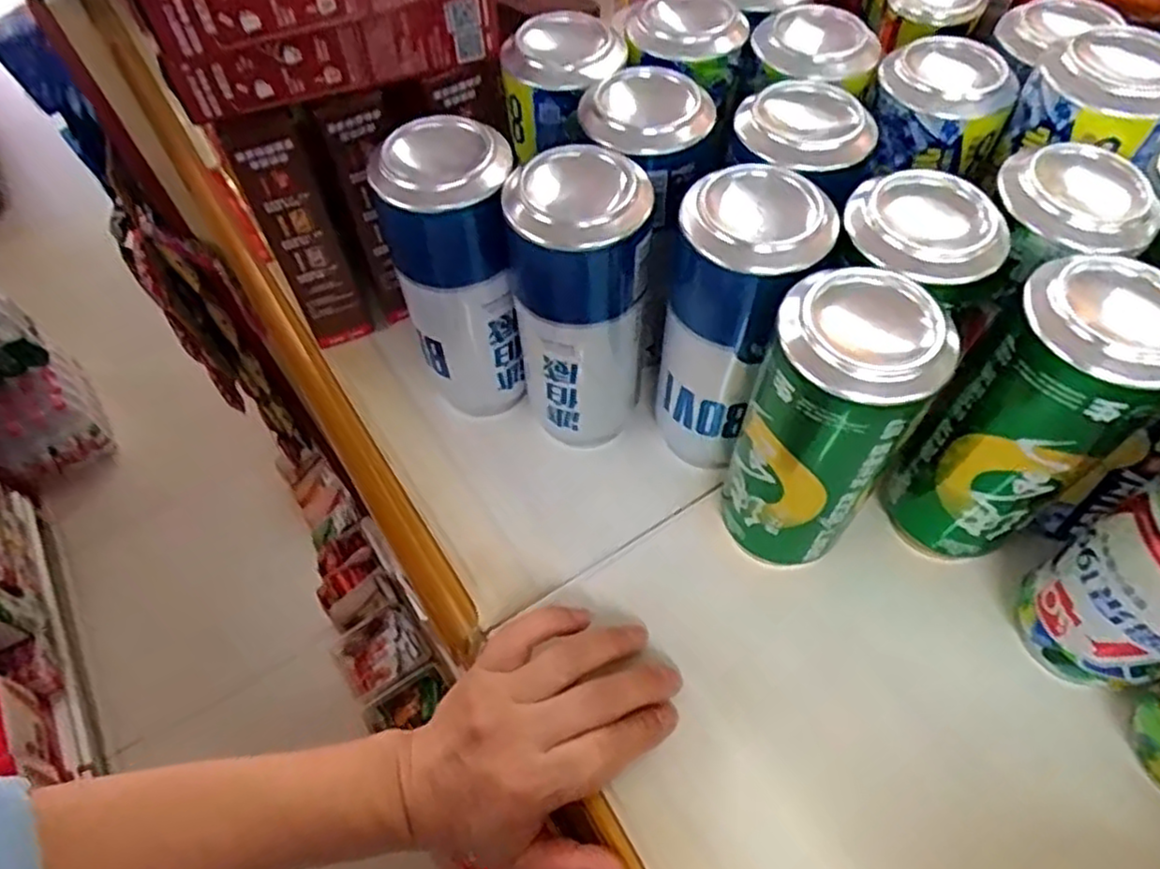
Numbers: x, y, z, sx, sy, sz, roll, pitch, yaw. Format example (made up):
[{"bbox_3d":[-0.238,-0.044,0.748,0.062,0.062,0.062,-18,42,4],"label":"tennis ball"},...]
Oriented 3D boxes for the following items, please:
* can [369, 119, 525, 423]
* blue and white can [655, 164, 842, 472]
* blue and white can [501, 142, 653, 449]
[{"bbox_3d":[-0.063,-0.078,0.384,0.065,0.162,0.055,-12,58,-6],"label":"can"},{"bbox_3d":[0.069,-0.050,0.346,0.056,0.146,0.055,-1,57,2],"label":"blue and white can"},{"bbox_3d":[0.002,-0.055,0.371,0.059,0.170,0.057,-1,57,2],"label":"blue and white can"}]

